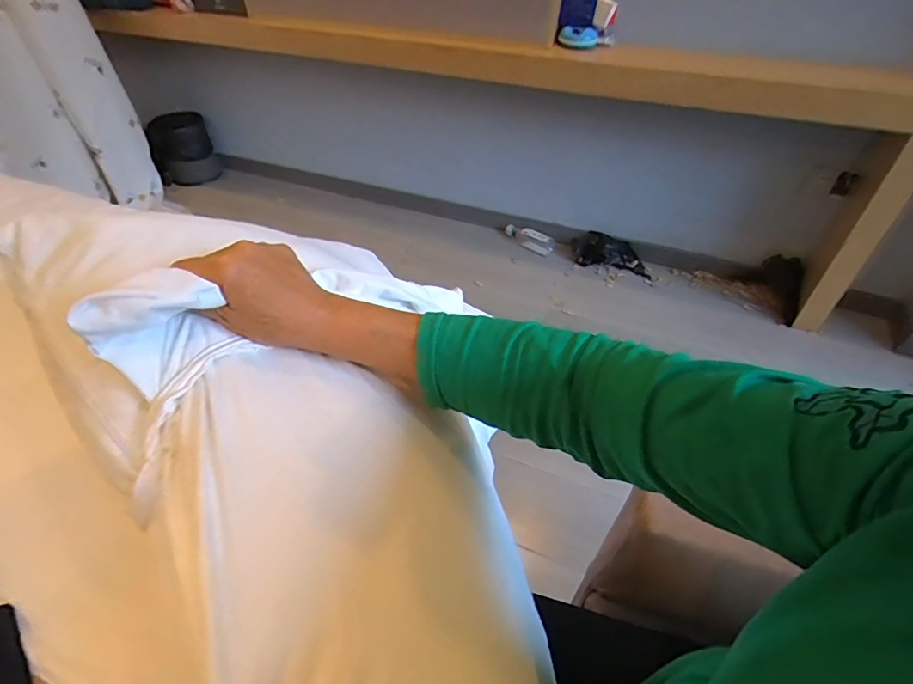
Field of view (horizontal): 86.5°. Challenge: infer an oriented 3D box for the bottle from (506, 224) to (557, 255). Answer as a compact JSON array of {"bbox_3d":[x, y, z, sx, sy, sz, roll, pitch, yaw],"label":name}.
[{"bbox_3d":[0.276,-0.396,1.879,0.218,0.070,0.063,28,51,26],"label":"bottle"}]

